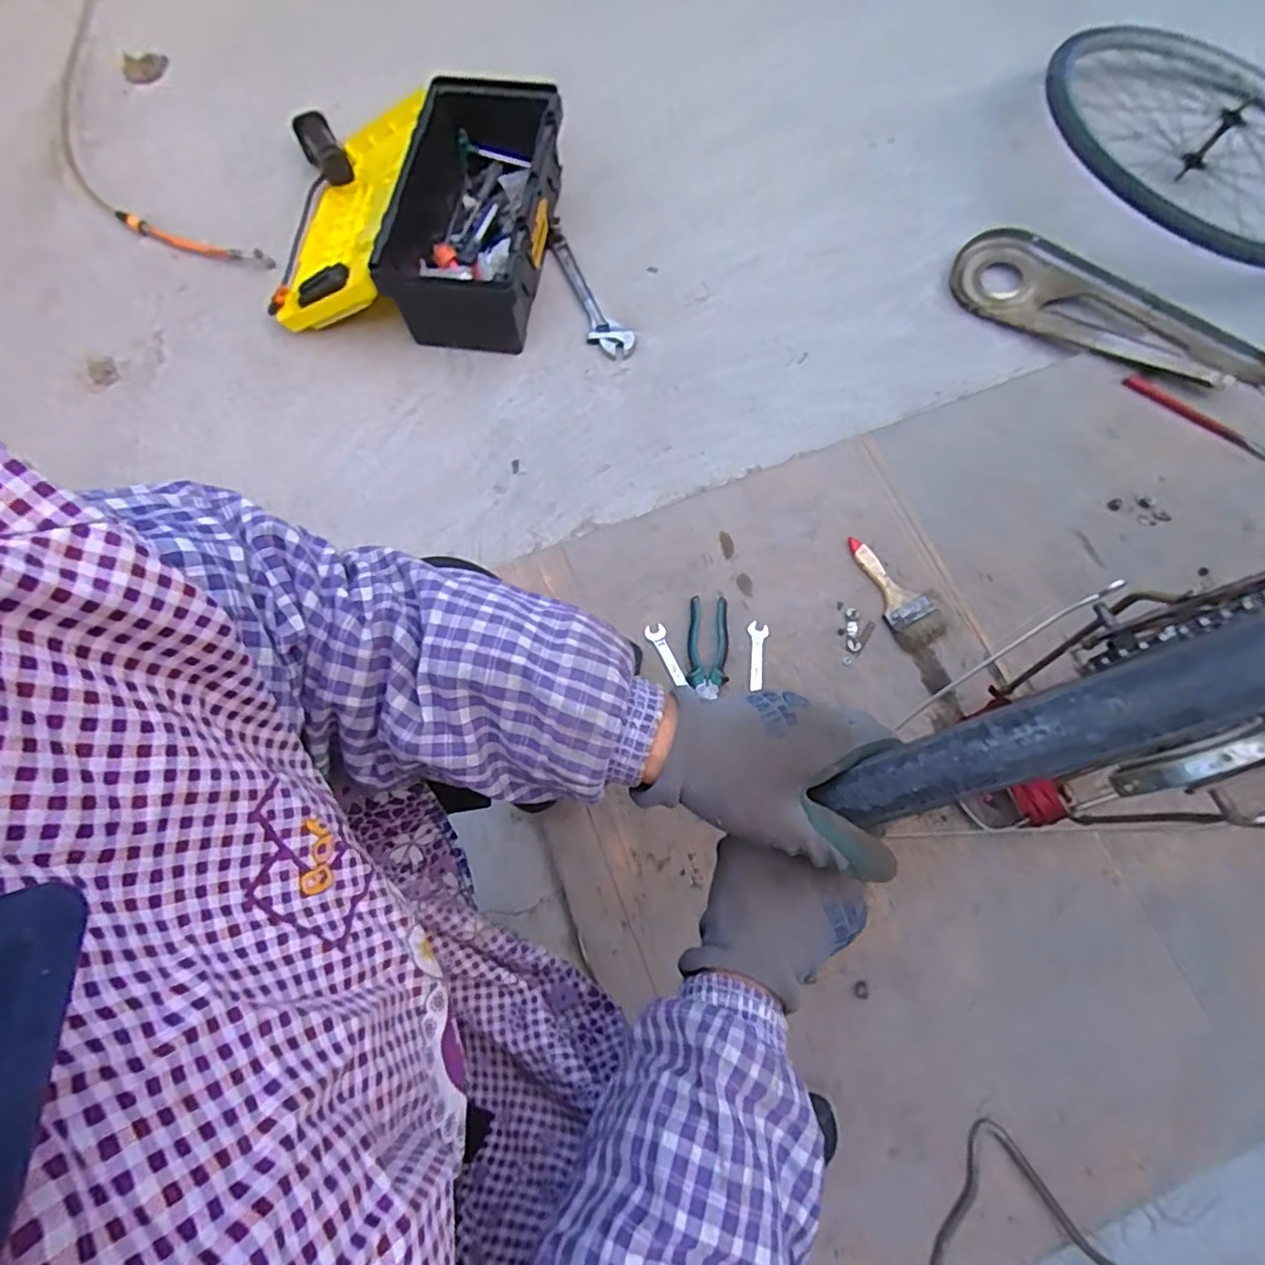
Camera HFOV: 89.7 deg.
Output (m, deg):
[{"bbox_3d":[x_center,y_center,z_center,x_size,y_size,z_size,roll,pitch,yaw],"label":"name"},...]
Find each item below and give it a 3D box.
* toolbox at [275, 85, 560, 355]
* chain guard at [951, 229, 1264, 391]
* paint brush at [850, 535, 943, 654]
[{"bbox_3d":[-0.369,-0.706,1.096,0.450,0.188,0.418,6,71,3],"label":"toolbox"},{"bbox_3d":[0.821,-0.535,1.069,0.547,0.037,0.190,30,75,11],"label":"chain guard"},{"bbox_3d":[0.378,-0.062,0.915,0.075,0.014,0.182,-25,73,-7],"label":"paint brush"}]

